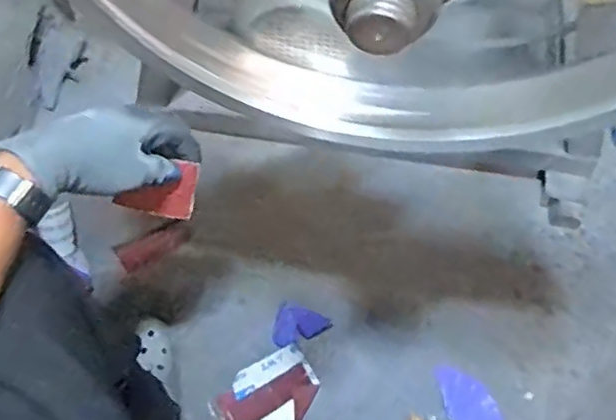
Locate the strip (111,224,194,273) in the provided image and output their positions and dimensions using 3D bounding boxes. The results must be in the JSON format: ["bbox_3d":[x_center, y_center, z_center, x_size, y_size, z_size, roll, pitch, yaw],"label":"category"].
[{"bbox_3d":[-0.230,0.050,0.943,0.111,0.007,0.040,-29,73,-20],"label":"strip"}]

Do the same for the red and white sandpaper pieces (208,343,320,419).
[{"bbox_3d":[-0.053,0.266,0.878,0.146,0.020,0.106,-31,71,-15],"label":"red and white sandpaper pieces"}]

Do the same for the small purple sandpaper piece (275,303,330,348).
[{"bbox_3d":[-0.010,0.174,0.919,0.074,0.004,0.062,16,73,2],"label":"small purple sandpaper piece"}]

